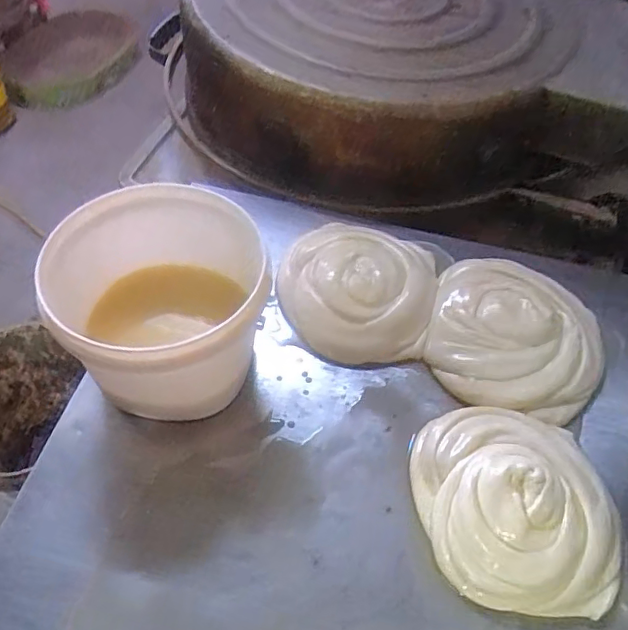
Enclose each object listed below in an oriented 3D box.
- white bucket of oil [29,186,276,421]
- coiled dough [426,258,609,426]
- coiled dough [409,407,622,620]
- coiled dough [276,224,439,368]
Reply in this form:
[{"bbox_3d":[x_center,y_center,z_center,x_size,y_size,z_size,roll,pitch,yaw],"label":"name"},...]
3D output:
[{"bbox_3d":[-0.161,-0.004,0.538,0.197,0.158,0.185,2,54,-3],"label":"white bucket of oil"},{"bbox_3d":[0.221,0.019,0.622,0.187,0.034,0.196,20,55,10],"label":"coiled dough"},{"bbox_3d":[0.179,0.162,0.503,0.179,0.053,0.175,7,54,1],"label":"coiled dough"},{"bbox_3d":[0.047,-0.035,0.645,0.178,0.049,0.181,17,55,8],"label":"coiled dough"}]

